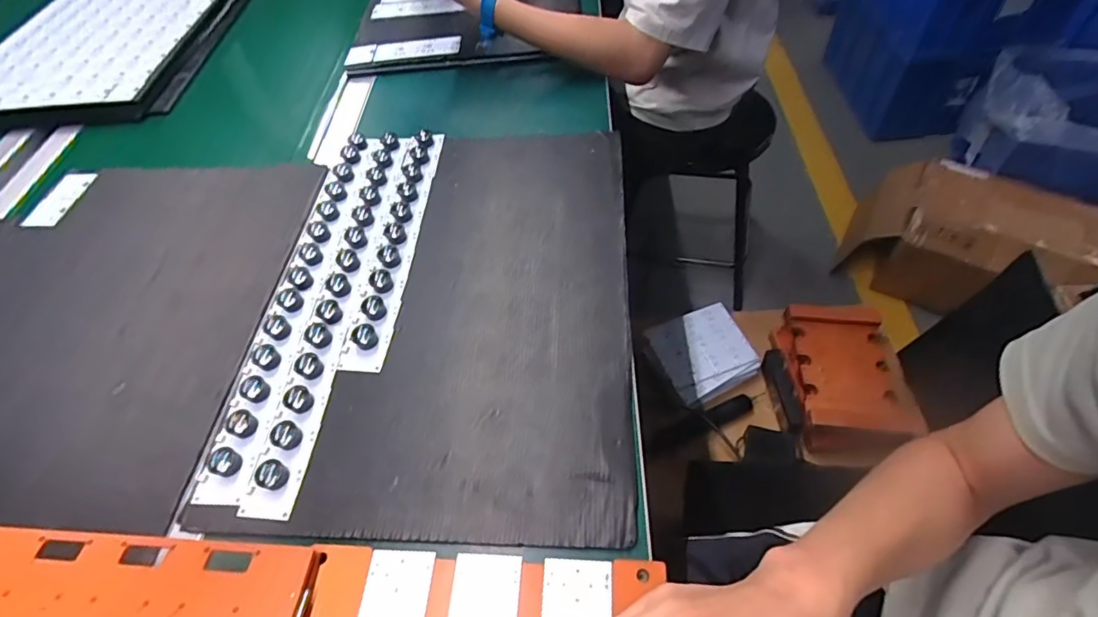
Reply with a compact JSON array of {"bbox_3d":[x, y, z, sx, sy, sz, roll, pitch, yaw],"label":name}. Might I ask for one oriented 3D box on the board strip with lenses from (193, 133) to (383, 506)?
[{"bbox_3d":[-0.254,-0.031,0.547,0.048,0.012,0.449,2,56,6],"label":"board strip with lenses"}]

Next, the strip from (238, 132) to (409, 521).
[{"bbox_3d":[-0.214,-0.028,0.539,0.046,0.015,0.459,-1,56,4],"label":"strip"}]

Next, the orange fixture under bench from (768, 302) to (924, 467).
[{"bbox_3d":[0.547,0.130,0.971,0.219,0.076,0.301,0,54,6],"label":"orange fixture under bench"}]

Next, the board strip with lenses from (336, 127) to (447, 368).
[{"bbox_3d":[-0.166,-0.084,0.576,0.042,0.014,0.332,1,56,5],"label":"board strip with lenses"}]

